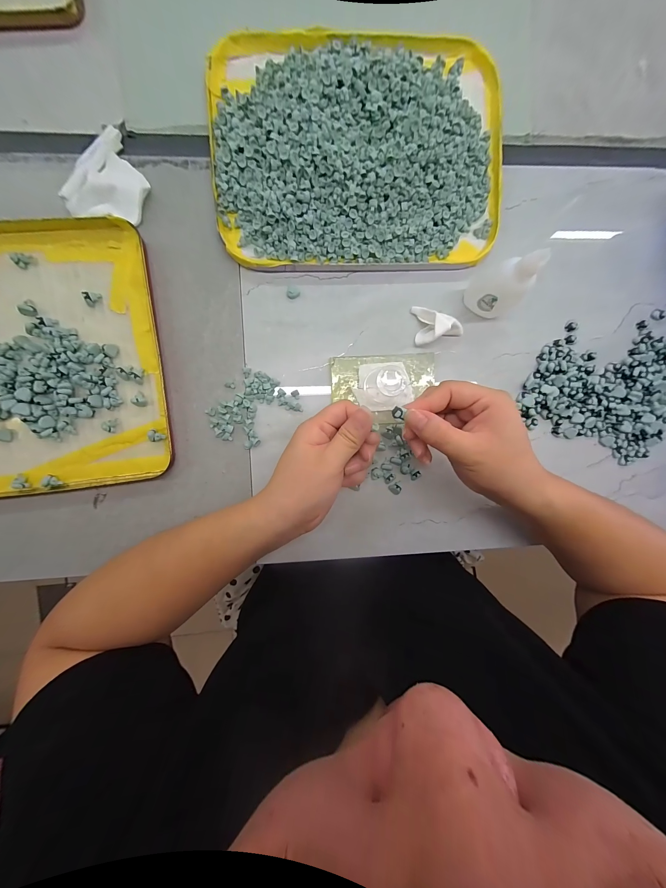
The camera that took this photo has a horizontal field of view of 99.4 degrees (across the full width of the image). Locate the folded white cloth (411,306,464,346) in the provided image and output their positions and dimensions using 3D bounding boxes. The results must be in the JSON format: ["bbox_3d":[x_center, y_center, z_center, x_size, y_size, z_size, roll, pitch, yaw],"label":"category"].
[{"bbox_3d":[0.107,-0.121,0.277,0.047,0.027,0.039,-8,93,-4],"label":"folded white cloth"}]

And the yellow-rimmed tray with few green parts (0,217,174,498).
[{"bbox_3d":[-0.287,-0.076,0.261,0.243,0.015,0.243,-5,93,-4],"label":"yellow-rimmed tray with few green parts"}]

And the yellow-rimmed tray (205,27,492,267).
[{"bbox_3d":[0.026,-0.276,0.265,0.269,0.033,0.202,-4,93,-4],"label":"yellow-rimmed tray"}]

